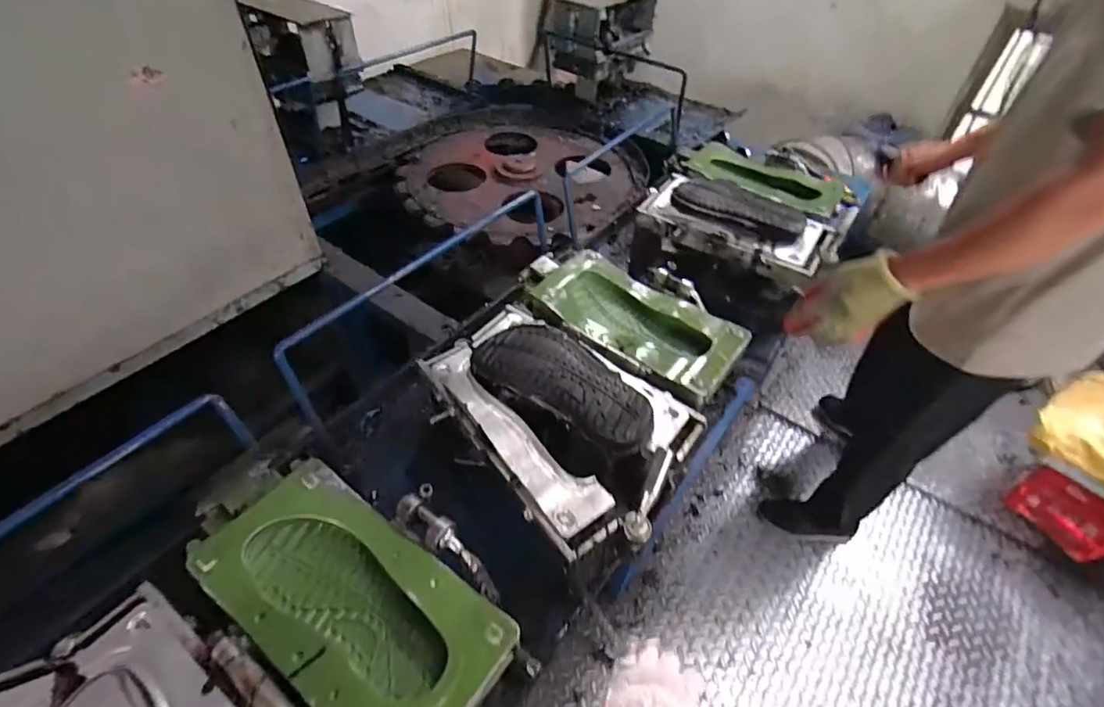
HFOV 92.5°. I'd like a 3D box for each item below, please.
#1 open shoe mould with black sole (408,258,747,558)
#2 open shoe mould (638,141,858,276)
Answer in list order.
[{"bbox_3d":[0.050,0.026,0.814,0.380,0.125,0.479,29,49,22],"label":"open shoe mould with black sole"},{"bbox_3d":[0.426,-0.331,1.140,0.387,0.074,0.434,23,48,17],"label":"open shoe mould"}]

